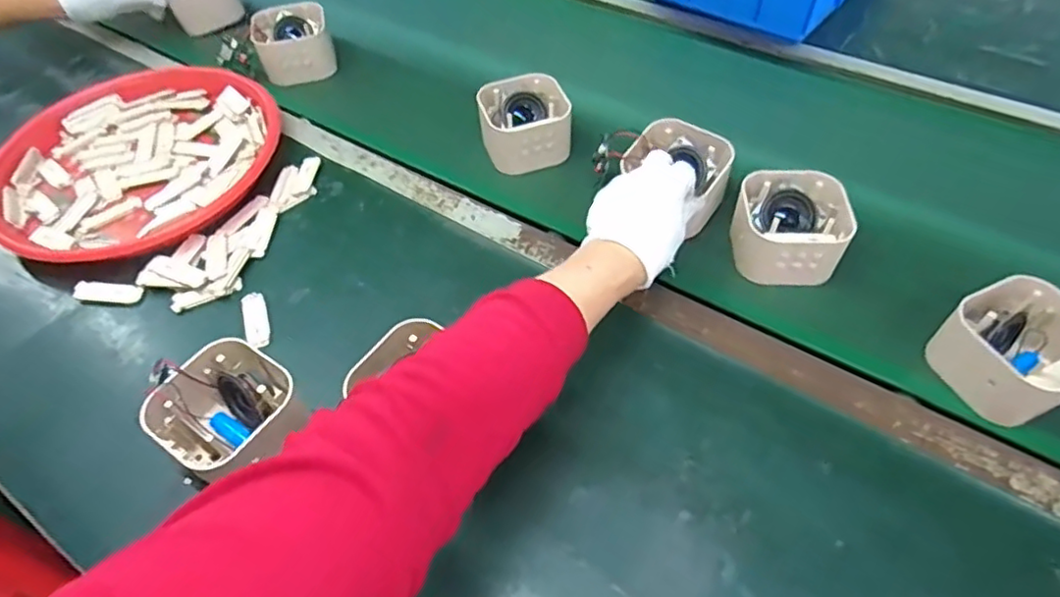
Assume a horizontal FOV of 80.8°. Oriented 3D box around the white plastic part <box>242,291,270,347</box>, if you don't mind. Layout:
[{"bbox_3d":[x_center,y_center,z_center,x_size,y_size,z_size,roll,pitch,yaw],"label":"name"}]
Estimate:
[{"bbox_3d":[-0.242,0.018,0.550,0.020,0.007,0.062,-20,57,-9],"label":"white plastic part"}]

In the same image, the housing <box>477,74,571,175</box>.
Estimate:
[{"bbox_3d":[-0.005,-0.187,0.663,0.089,0.056,0.083,-8,52,-4],"label":"housing"}]

